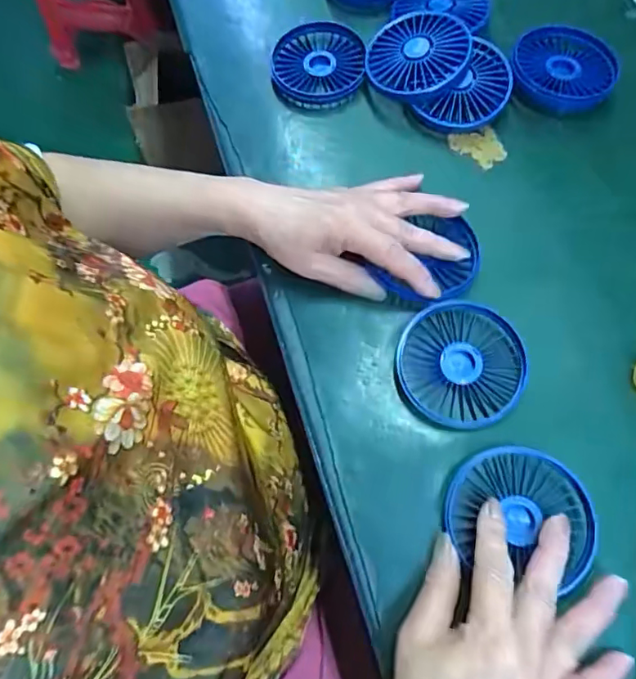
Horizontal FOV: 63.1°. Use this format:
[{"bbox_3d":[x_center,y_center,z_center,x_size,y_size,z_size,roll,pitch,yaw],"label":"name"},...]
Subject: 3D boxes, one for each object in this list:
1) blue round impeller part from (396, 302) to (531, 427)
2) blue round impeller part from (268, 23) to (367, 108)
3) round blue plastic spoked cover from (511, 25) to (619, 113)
[{"bbox_3d":[0.101,0.018,0.366,0.085,0.020,0.085,-1,69,1],"label":"blue round impeller part"},{"bbox_3d":[-0.001,-0.245,0.465,0.083,0.018,0.083,-1,69,1],"label":"blue round impeller part"},{"bbox_3d":[0.211,-0.231,0.449,0.084,0.030,0.071,37,75,14],"label":"round blue plastic spoked cover"}]

